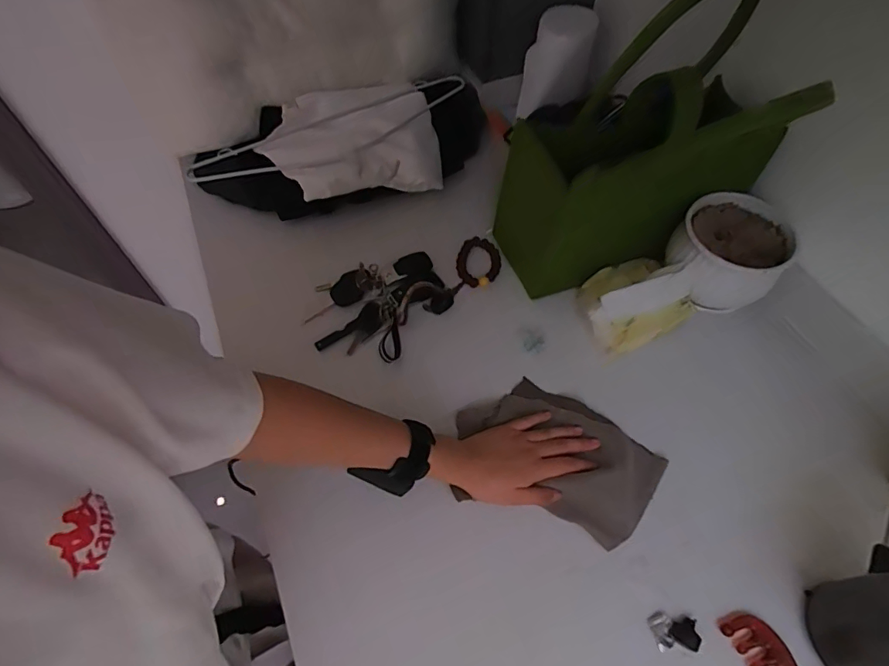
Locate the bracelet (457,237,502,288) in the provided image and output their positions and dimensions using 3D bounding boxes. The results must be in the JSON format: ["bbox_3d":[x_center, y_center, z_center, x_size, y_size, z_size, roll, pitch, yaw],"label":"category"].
[{"bbox_3d":[0.049,-0.101,0.697,0.061,0.008,0.083,3,58,1],"label":"bracelet"}]

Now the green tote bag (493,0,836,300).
[{"bbox_3d":[0.222,-0.219,0.568,0.273,0.325,0.133,-11,59,-8],"label":"green tote bag"}]

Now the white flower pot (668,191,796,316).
[{"bbox_3d":[0.358,-0.102,0.630,0.125,0.088,0.140,27,61,15],"label":"white flower pot"}]

